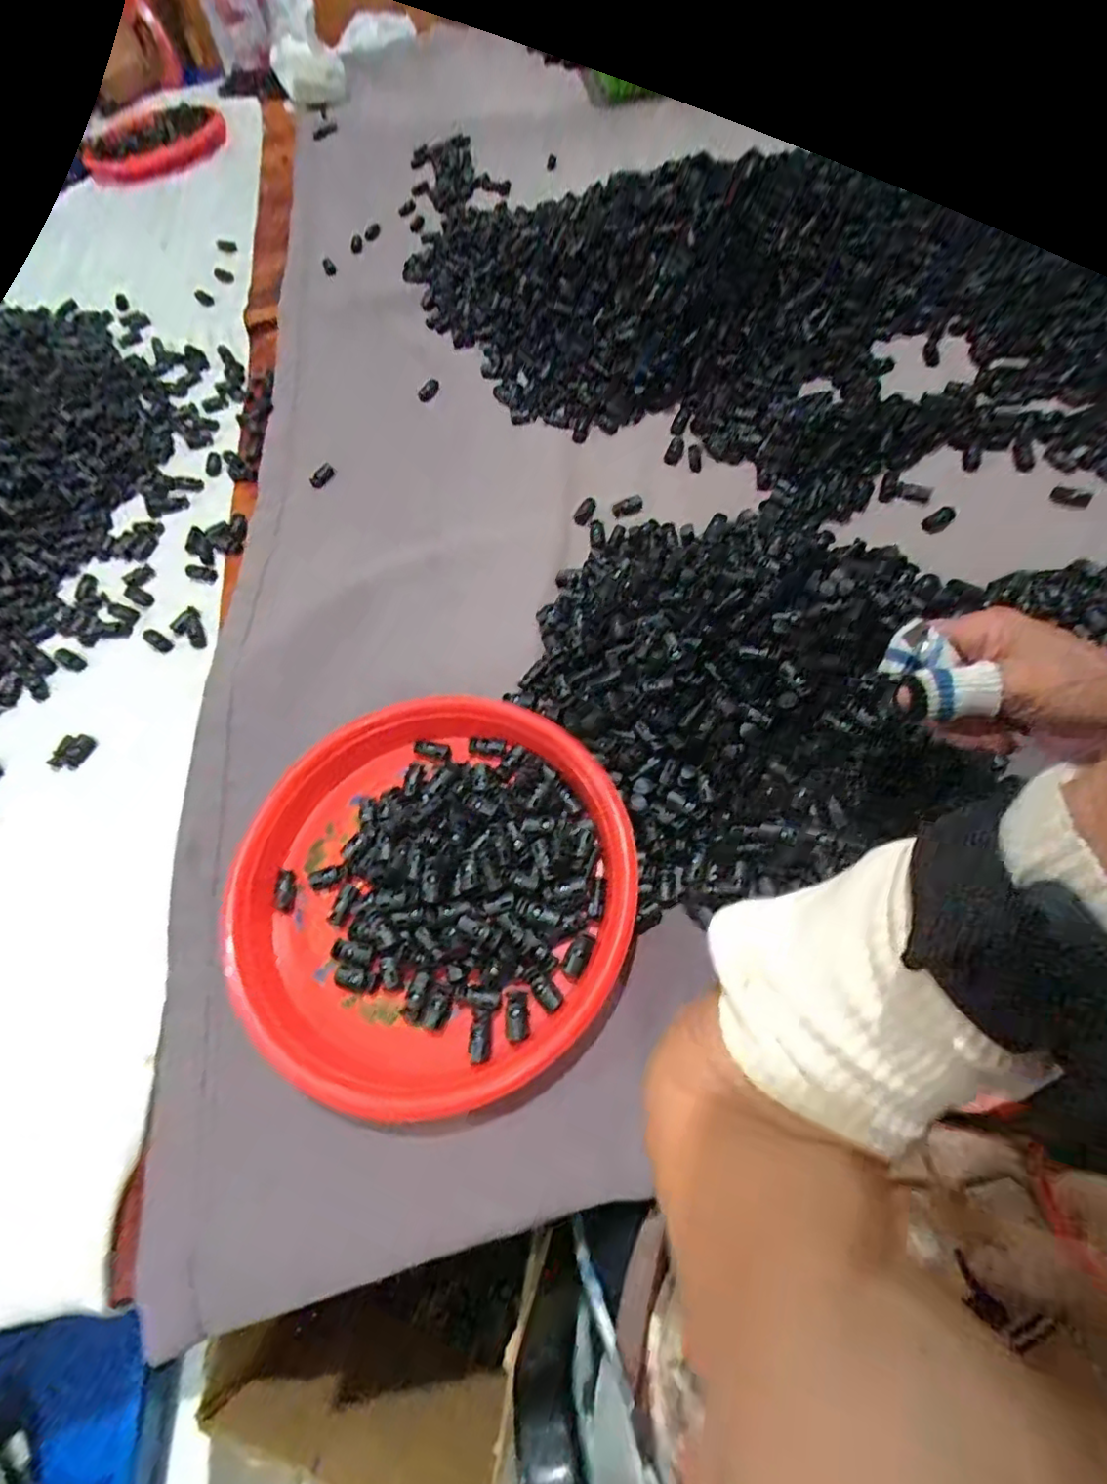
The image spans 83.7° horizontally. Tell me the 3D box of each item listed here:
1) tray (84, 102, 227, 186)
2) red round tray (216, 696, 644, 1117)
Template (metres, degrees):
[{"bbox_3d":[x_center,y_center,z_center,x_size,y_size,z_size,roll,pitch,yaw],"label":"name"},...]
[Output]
[{"bbox_3d":[-0.647,-0.976,0.995,0.216,0.036,0.216,-1,63,2],"label":"tray"},{"bbox_3d":[-0.077,0.091,0.402,0.251,0.040,0.242,-3,61,5],"label":"red round tray"}]

